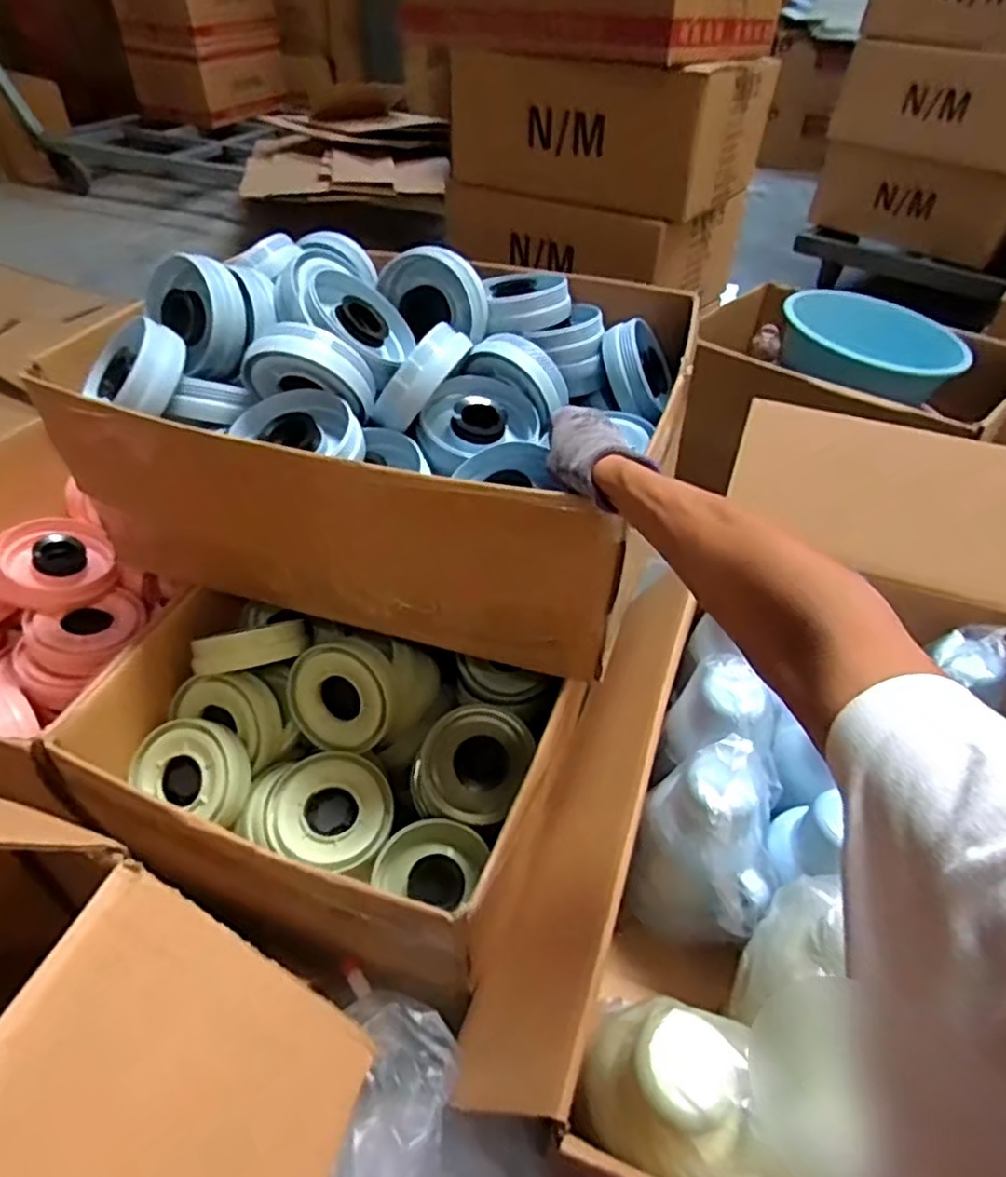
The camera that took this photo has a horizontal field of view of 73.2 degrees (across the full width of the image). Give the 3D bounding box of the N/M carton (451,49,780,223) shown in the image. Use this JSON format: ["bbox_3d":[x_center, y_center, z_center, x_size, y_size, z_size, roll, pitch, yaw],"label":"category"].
[{"bbox_3d":[0.238,-1.087,1.576,0.599,0.256,0.393,27,48,23],"label":"N/M carton"}]

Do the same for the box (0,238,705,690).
[{"bbox_3d":[-0.113,-0.214,0.809,0.590,0.317,0.487,14,44,11],"label":"box"}]

